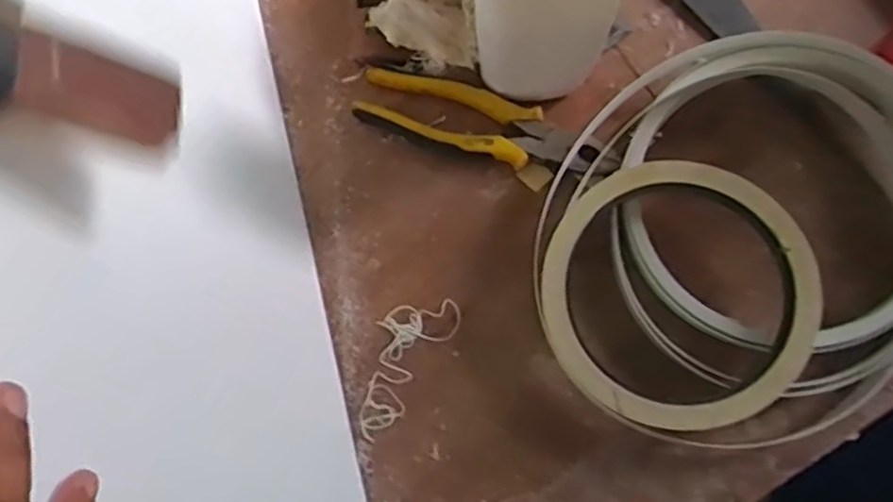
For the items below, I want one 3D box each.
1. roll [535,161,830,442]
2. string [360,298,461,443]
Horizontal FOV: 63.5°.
[{"bbox_3d":[0.164,0.030,0.510,0.188,0.020,0.185,-1,80,8],"label":"roll"},{"bbox_3d":[-0.037,0.082,0.543,0.049,0.016,0.117,32,82,9],"label":"string"}]

